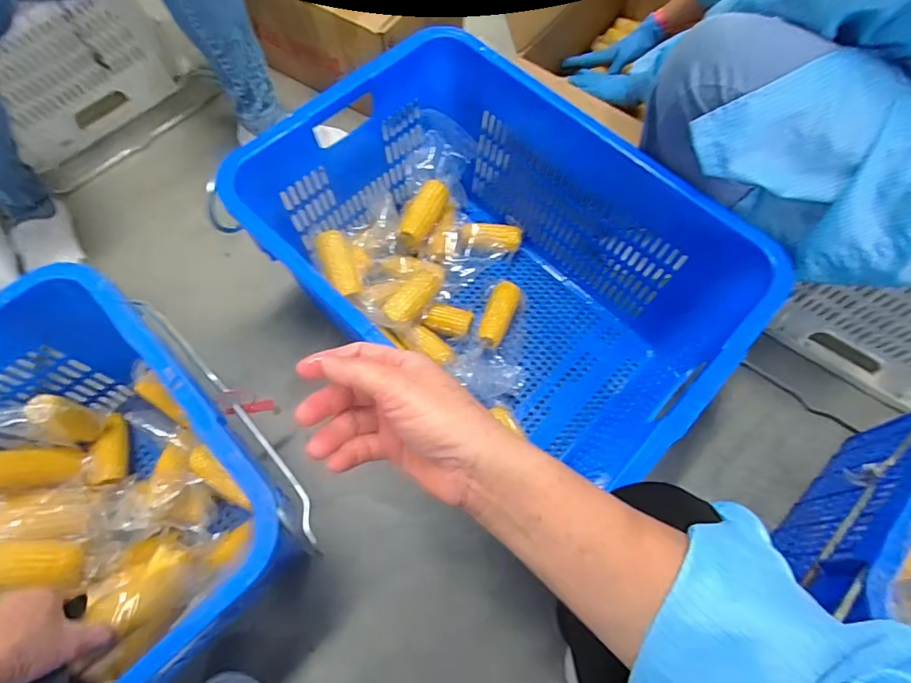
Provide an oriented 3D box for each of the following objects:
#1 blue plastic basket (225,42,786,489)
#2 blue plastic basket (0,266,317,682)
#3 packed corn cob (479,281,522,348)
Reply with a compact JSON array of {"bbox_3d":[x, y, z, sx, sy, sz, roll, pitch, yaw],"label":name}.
[{"bbox_3d":[0.056,-0.098,0.719,0.602,0.307,0.404,34,70,12],"label":"blue plastic basket"},{"bbox_3d":[-0.510,0.271,0.545,0.606,0.278,0.421,-40,74,-17],"label":"blue plastic basket"},{"bbox_3d":[0.071,-0.042,0.825,0.046,0.056,0.124,23,68,8],"label":"packed corn cob"}]

